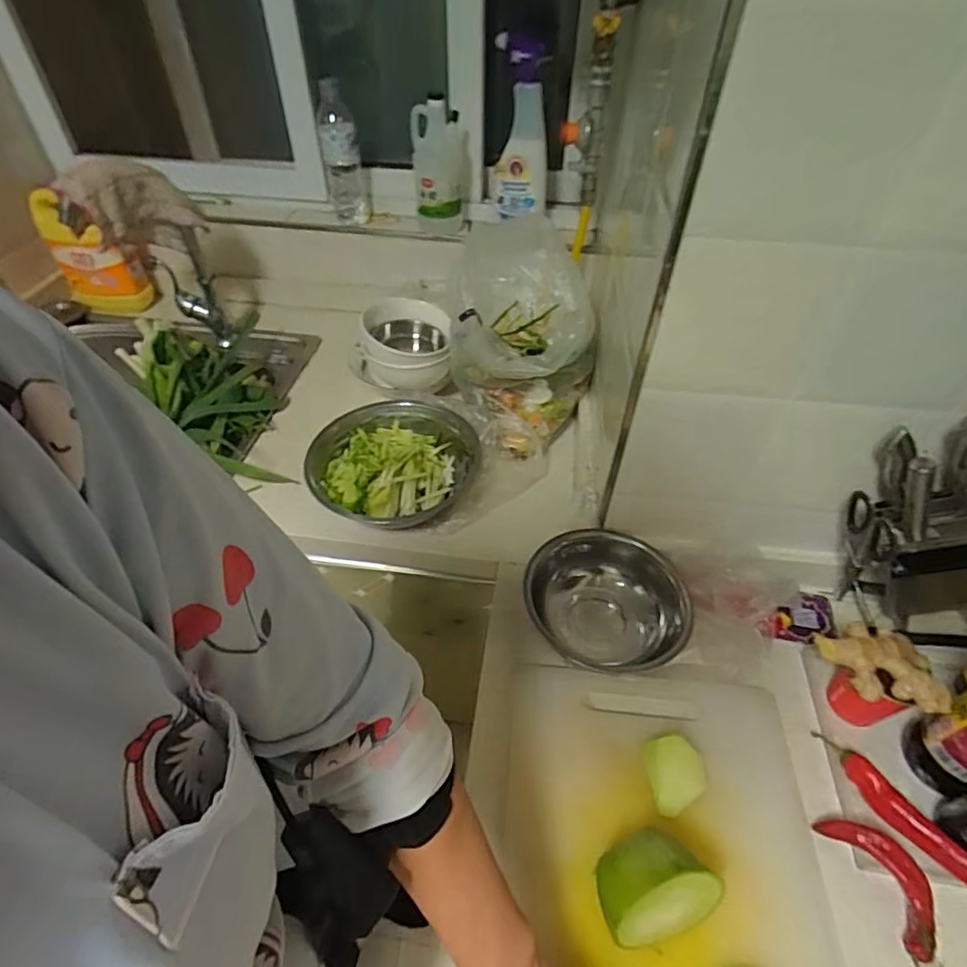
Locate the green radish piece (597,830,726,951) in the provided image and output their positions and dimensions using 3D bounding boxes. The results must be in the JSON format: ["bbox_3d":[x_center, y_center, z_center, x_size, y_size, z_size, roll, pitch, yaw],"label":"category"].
[{"bbox_3d":[0.135,0.320,0.450,0.091,0.067,0.066,-11,47,-11],"label":"green radish piece"}]

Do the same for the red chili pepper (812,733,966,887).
[{"bbox_3d":[0.386,0.305,0.531,0.034,0.035,0.156,-19,49,-18],"label":"red chili pepper"}]

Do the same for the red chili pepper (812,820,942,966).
[{"bbox_3d":[0.354,0.347,0.490,0.041,0.039,0.118,-18,49,-17],"label":"red chili pepper"}]

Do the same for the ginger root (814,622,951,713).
[{"bbox_3d":[0.384,0.178,0.543,0.082,0.030,0.083,-2,46,-3],"label":"ginger root"}]

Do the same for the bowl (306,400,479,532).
[{"bbox_3d":[-0.118,-0.030,0.798,0.211,0.084,0.221,0,46,0],"label":"bowl"}]

